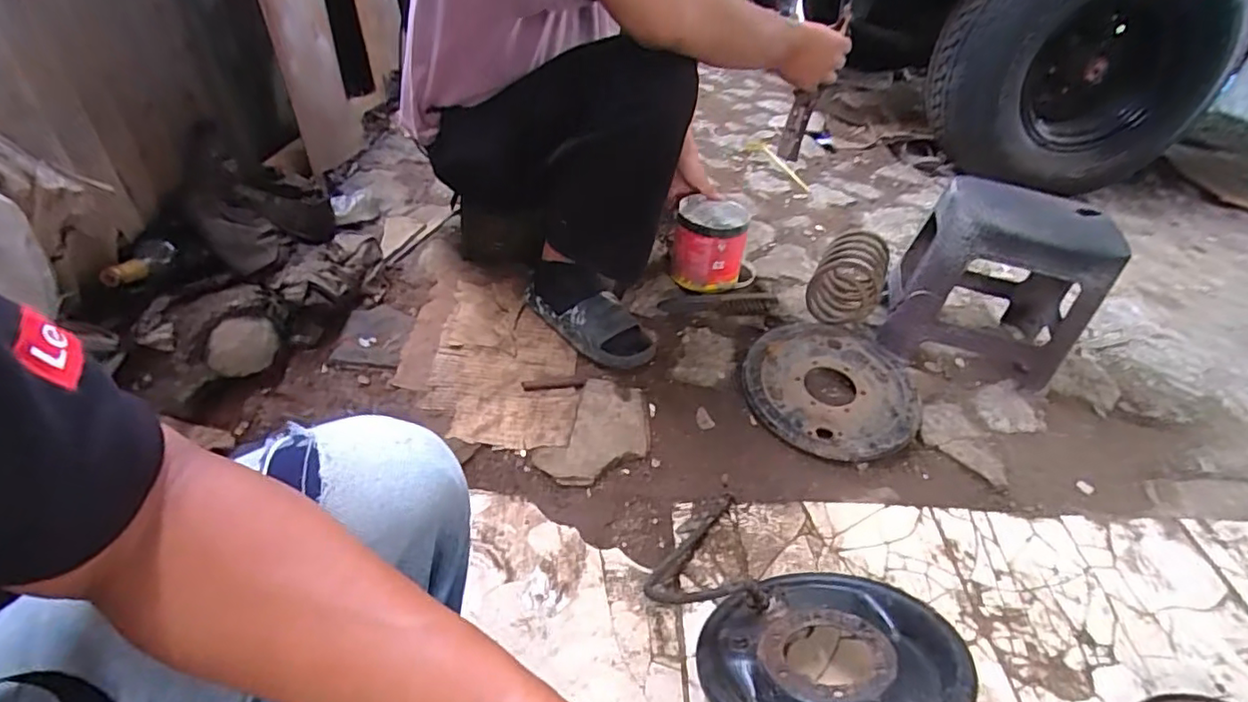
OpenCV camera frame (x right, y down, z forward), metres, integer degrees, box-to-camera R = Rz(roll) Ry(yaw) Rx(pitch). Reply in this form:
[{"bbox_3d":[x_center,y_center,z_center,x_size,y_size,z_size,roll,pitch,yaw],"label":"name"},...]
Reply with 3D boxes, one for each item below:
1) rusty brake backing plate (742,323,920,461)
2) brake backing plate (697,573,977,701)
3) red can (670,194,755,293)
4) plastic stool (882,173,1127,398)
[{"bbox_3d":[0.362,0.066,1.076,0.284,0.060,0.296,3,40,-3],"label":"rusty brake backing plate"},{"bbox_3d":[0.221,0.328,0.654,0.269,0.039,0.275,-10,12,2],"label":"brake backing plate"},{"bbox_3d":[0.203,-0.233,1.328,0.185,0.174,0.172,12,41,8],"label":"red can"},{"bbox_3d":[0.705,-0.137,1.148,0.307,0.325,0.251,19,42,16],"label":"plastic stool"}]

